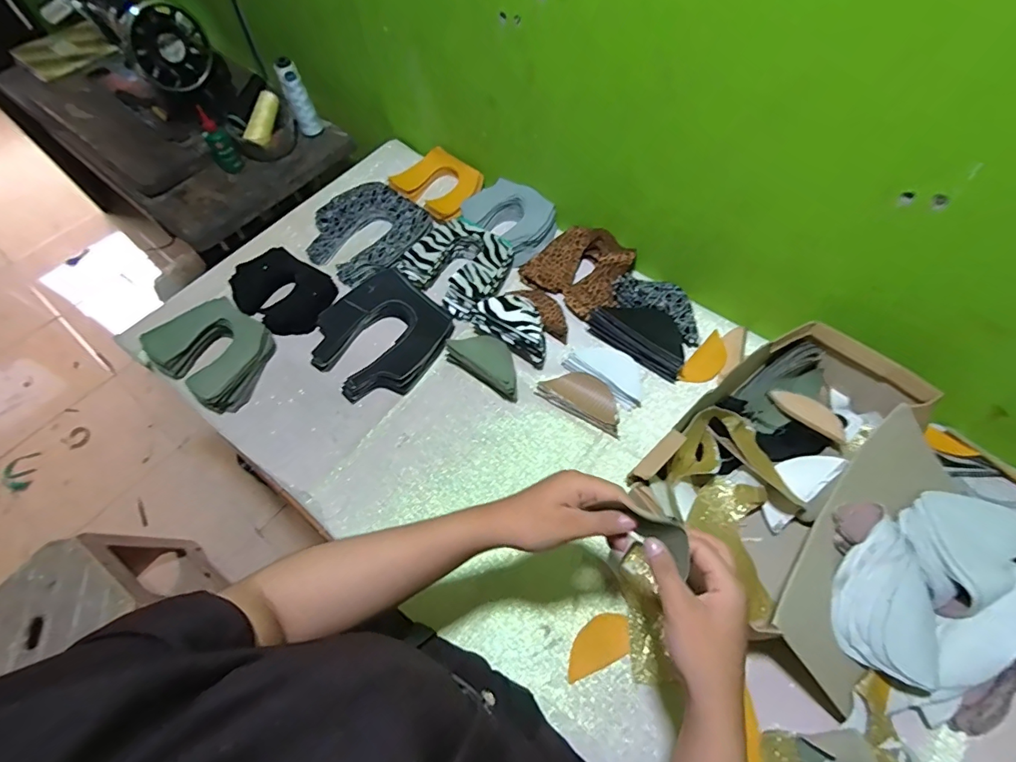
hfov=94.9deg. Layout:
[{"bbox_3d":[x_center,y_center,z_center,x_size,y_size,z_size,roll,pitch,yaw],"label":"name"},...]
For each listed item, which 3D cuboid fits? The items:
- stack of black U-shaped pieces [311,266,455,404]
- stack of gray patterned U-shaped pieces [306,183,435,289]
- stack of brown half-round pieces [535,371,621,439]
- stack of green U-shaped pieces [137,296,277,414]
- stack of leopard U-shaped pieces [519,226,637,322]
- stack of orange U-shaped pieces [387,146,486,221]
[{"bbox_3d":[-0.193,-0.069,0.709,0.187,0.036,0.191,40,71,21],"label":"stack of black U-shaped pieces"},{"bbox_3d":[-0.247,-0.259,0.816,0.195,0.033,0.191,38,70,20],"label":"stack of gray patterned U-shaped pieces"},{"bbox_3d":[0.105,0.021,0.651,0.122,0.026,0.054,28,67,16],"label":"stack of brown half-round pieces"},{"bbox_3d":[-0.437,-0.044,0.702,0.170,0.055,0.134,31,68,18],"label":"stack of green U-shaped pieces"},{"bbox_3d":[0.116,-0.185,0.745,0.157,0.045,0.136,39,71,21],"label":"stack of leopard U-shaped pieces"},{"bbox_3d":[-0.131,-0.363,0.866,0.162,0.029,0.127,37,70,20],"label":"stack of orange U-shaped pieces"}]

